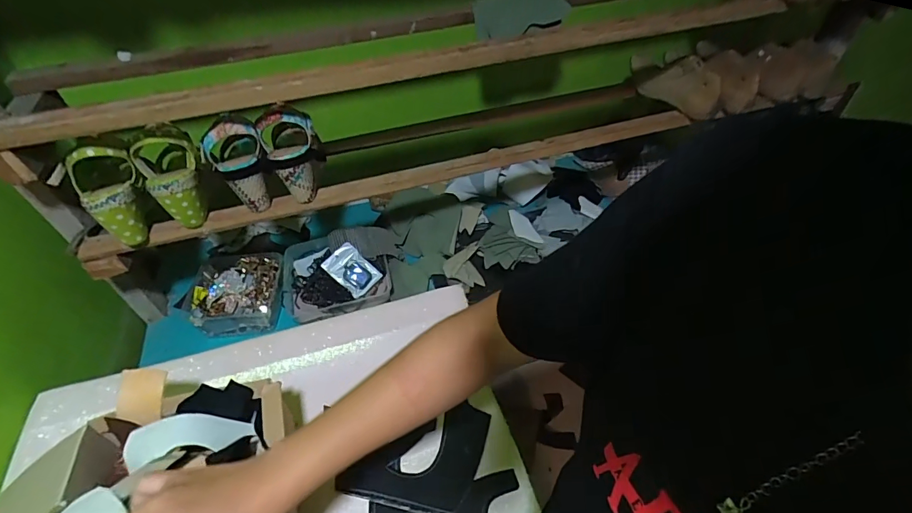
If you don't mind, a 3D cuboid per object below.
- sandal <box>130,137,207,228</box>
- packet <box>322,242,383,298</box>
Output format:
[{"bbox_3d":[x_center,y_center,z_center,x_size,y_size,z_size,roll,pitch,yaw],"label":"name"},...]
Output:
[{"bbox_3d":[-0.411,-0.112,0.635,0.078,0.127,0.071,-29,52,-24],"label":"sandal"},{"bbox_3d":[-0.200,0.026,0.828,0.098,0.011,0.066,45,80,-4],"label":"packet"}]

